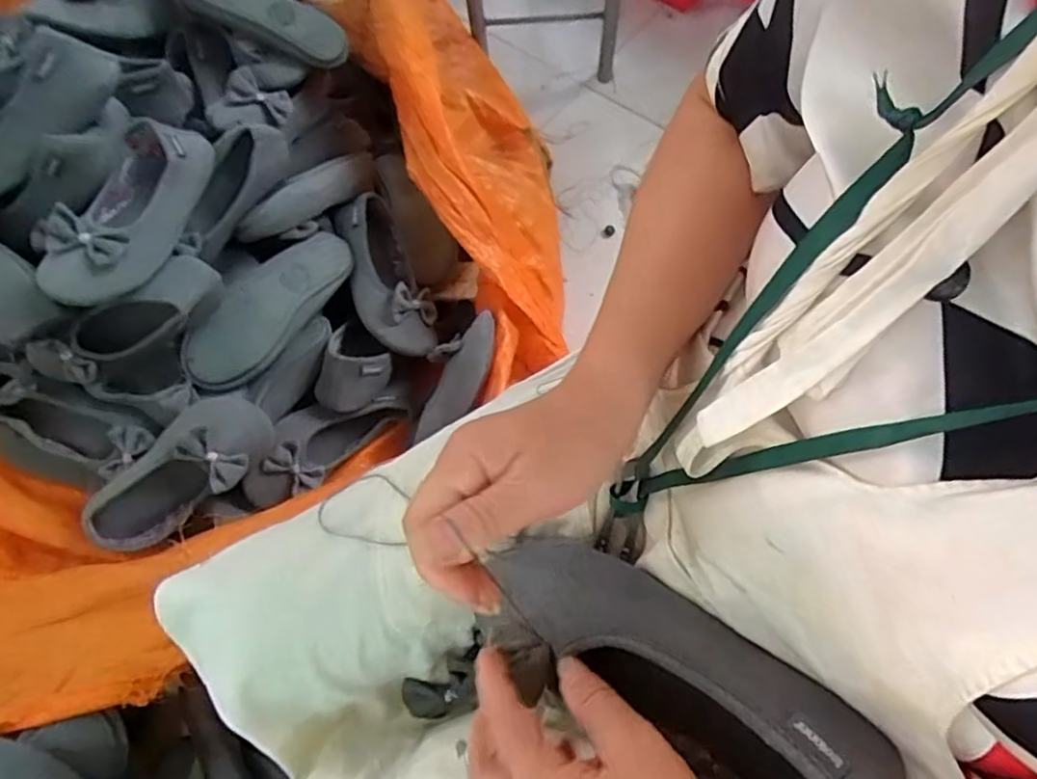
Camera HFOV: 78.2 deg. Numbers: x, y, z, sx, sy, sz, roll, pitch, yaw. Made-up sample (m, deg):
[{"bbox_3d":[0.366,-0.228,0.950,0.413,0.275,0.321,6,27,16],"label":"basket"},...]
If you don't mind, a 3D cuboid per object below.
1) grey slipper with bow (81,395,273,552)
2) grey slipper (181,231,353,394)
[{"bbox_3d":[-0.388,0.097,0.735,0.225,0.095,0.102,-38,70,9],"label":"grey slipper with bow"},{"bbox_3d":[-0.309,-0.100,0.792,0.087,0.060,0.242,44,68,-19],"label":"grey slipper"}]

